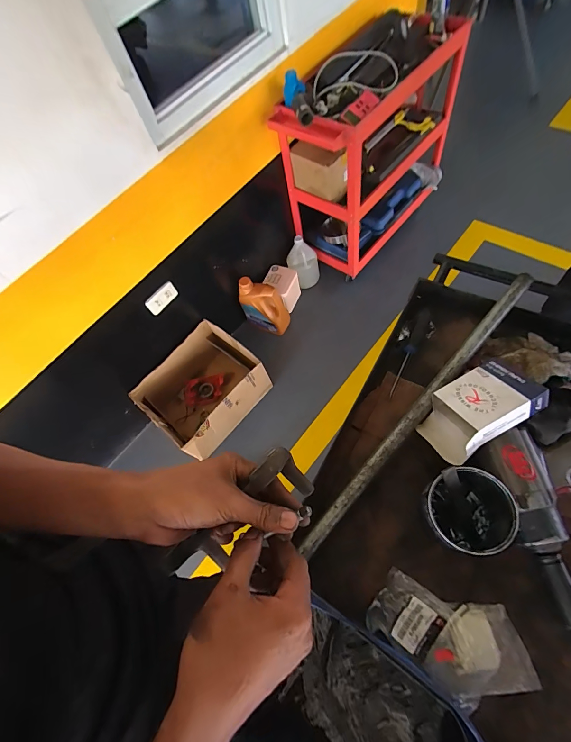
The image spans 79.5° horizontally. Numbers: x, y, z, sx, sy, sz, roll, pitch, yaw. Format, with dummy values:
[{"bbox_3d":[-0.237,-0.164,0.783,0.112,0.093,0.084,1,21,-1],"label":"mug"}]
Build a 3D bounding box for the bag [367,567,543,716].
[{"bbox_3d":[0.208,0.343,0.433,0.190,0.023,0.112,13,64,11],"label":"bag"}]

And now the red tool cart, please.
[{"bbox_3d":[0.366,-0.936,1.493,0.446,0.684,0.815,30,68,18],"label":"red tool cart"}]

